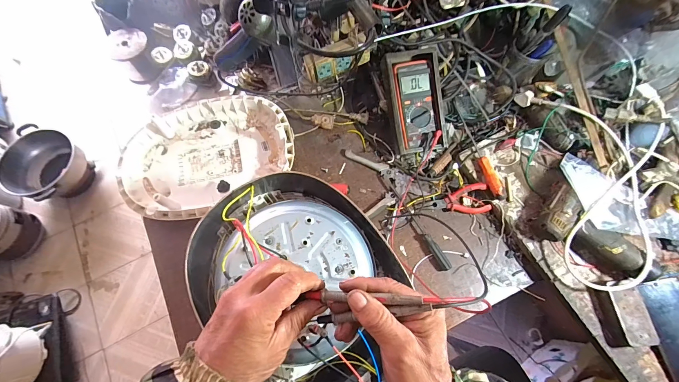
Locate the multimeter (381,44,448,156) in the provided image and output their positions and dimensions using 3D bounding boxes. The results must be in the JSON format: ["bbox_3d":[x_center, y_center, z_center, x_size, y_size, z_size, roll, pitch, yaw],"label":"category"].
[{"bbox_3d":[0.157,-0.187,0.636,0.110,0.042,0.211,-11,94,-4],"label":"multimeter"}]

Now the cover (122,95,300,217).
[{"bbox_3d":[-0.268,-0.073,0.629,0.338,0.054,0.239,-28,70,-12],"label":"cover"}]

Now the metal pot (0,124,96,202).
[{"bbox_3d":[-1.267,-0.096,1.337,0.263,0.197,0.281,0,67,-1],"label":"metal pot"}]

